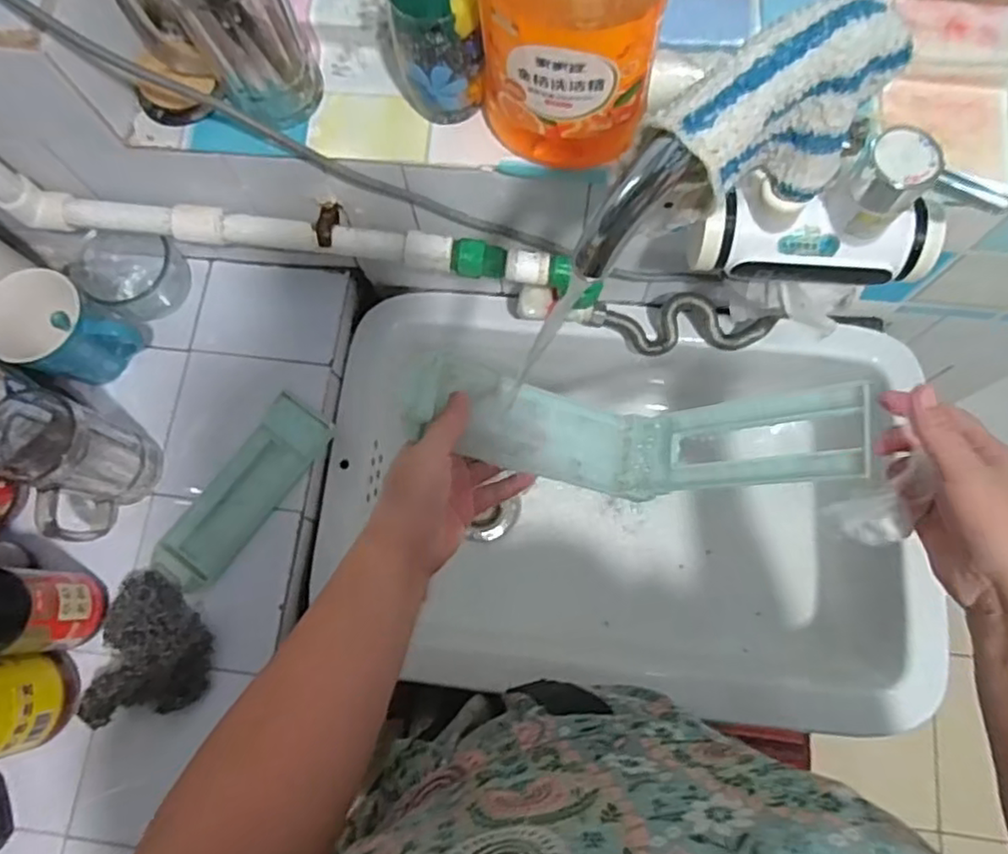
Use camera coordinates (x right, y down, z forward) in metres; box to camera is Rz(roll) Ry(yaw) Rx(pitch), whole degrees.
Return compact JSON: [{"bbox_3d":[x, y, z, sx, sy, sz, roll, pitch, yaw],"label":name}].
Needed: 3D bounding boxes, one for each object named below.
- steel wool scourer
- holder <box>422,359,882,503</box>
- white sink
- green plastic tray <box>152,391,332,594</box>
[{"bbox_3d":[-0.310,0.193,0.597,0.092,0.035,0.126,1,75,2],"label":"steel wool scourer"},{"bbox_3d":[0.087,0.006,0.477,0.273,0.110,0.063,5,75,11],"label":"holder"},{"bbox_3d":[0.110,0.093,0.760,0.586,0.212,0.396,6,75,4],"label":"white sink"},{"bbox_3d":[-0.250,0.061,0.647,0.061,0.022,0.196,36,79,11],"label":"green plastic tray"}]

